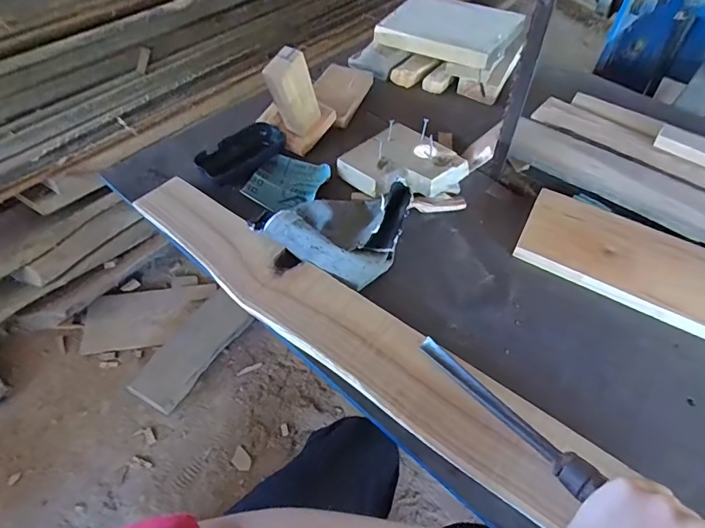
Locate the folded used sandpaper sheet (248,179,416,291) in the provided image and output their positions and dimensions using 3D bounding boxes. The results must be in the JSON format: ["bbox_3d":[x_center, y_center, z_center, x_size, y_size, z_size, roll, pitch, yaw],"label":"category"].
[{"bbox_3d":[-0.022,-0.047,0.442,0.141,0.057,0.109,17,53,12],"label":"folded used sandpaper sheet"}]

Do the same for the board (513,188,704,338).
[{"bbox_3d":[0.356,0.034,0.425,0.386,0.018,0.102,27,55,18],"label":"board"}]

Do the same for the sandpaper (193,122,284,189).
[{"bbox_3d":[-0.130,-0.130,0.530,0.060,0.018,0.112,27,55,18],"label":"sandpaper"}]

